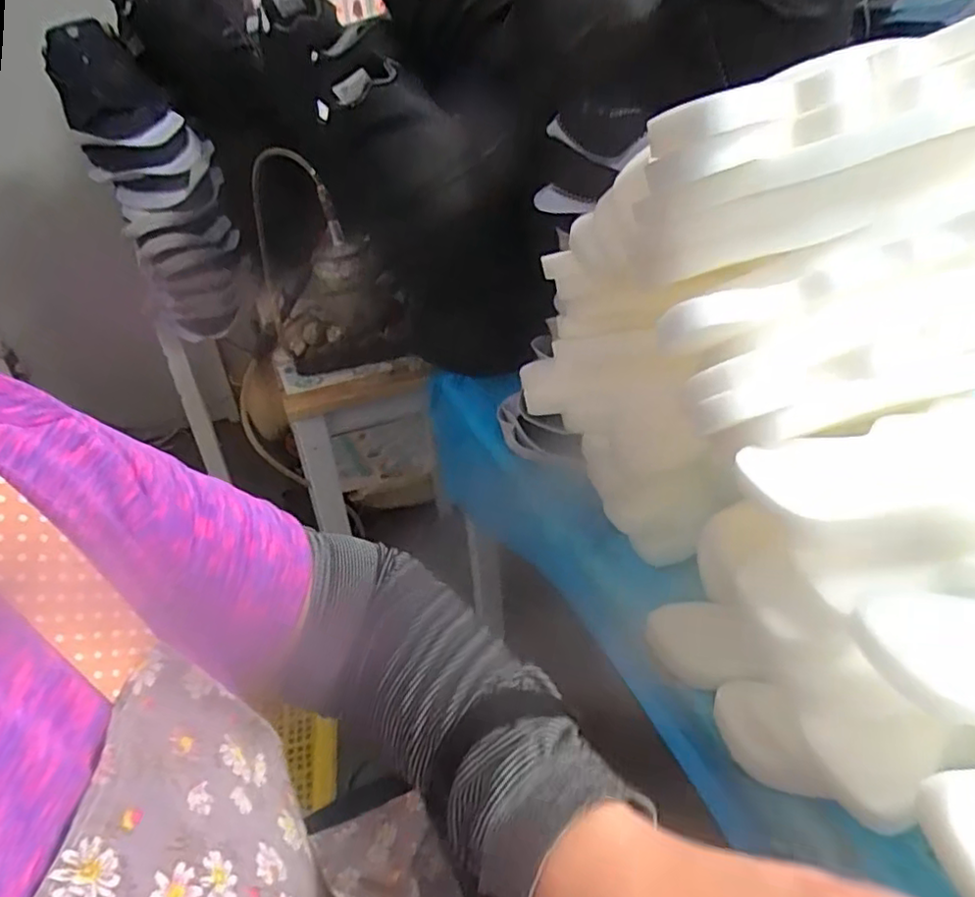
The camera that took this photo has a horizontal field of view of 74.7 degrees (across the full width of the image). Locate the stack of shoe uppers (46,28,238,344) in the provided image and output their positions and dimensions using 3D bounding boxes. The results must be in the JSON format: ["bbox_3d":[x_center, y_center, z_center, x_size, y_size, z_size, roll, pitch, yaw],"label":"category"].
[{"bbox_3d":[-0.574,-0.446,1.142,0.200,0.484,0.182,-20,35,-20],"label":"stack of shoe uppers"}]

